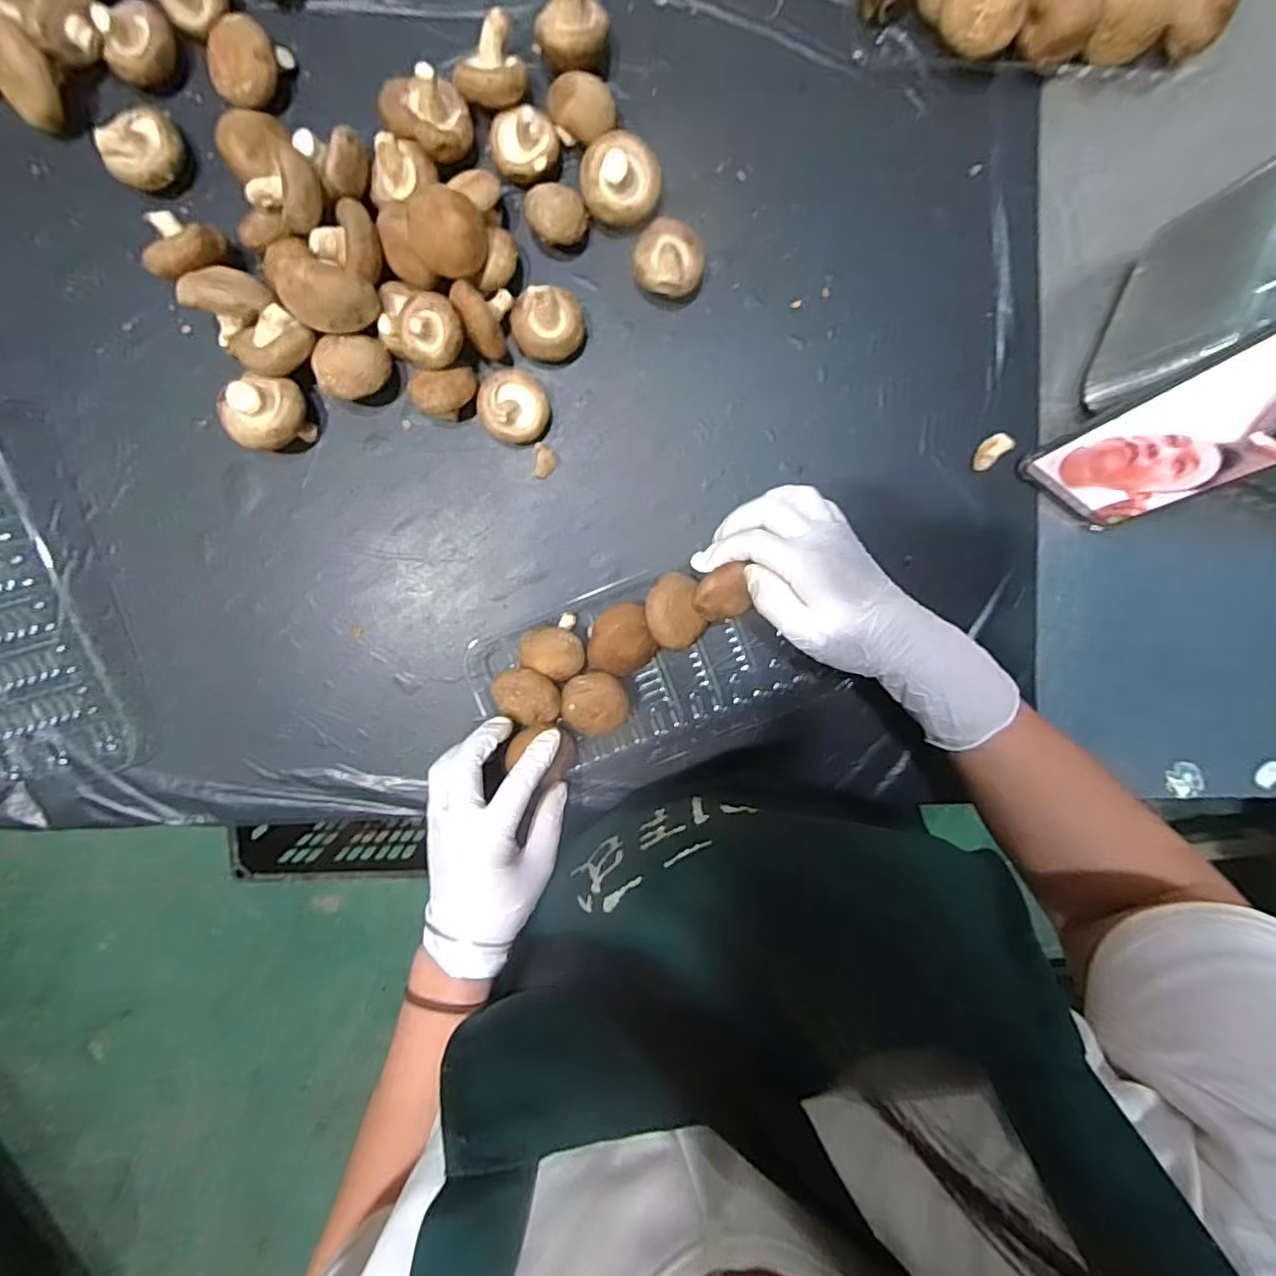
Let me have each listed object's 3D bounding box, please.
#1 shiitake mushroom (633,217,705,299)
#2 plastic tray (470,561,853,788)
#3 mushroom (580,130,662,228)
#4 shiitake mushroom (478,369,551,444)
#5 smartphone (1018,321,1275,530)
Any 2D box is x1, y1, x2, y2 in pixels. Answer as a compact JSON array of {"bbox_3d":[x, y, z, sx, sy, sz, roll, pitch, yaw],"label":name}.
[{"bbox_3d":[0.019,-0.234,0.391,0.042,0.029,0.043,-1,96,-1],"label":"shiitake mushroom"},{"bbox_3d":[0.010,0.020,0.411,0.225,0.042,0.115,-19,96,1],"label":"plastic tray"},{"bbox_3d":[-0.010,-0.276,0.379,0.046,0.036,0.044,6,96,-2],"label":"mushroom"},{"bbox_3d":[-0.077,-0.146,0.393,0.042,0.016,0.046,-3,103,-25],"label":"shiitake mushroom"},{"bbox_3d":[0.302,-0.109,0.347,0.076,0.158,0.016,40,71,-5],"label":"smartphone"}]

